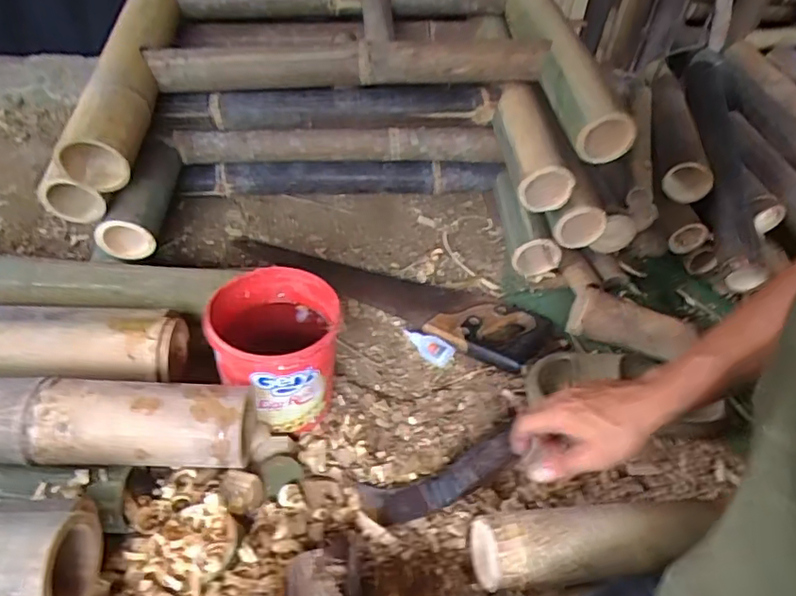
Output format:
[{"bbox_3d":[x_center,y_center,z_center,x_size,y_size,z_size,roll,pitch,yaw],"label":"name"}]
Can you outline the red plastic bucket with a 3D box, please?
[{"bbox_3d":[-0.141,0.066,0.664,0.137,0.155,0.134,3,44,-3],"label":"red plastic bucket"}]

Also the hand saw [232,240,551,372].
[{"bbox_3d":[-0.020,-0.017,0.850,0.484,0.026,0.121,21,46,15],"label":"hand saw"}]

